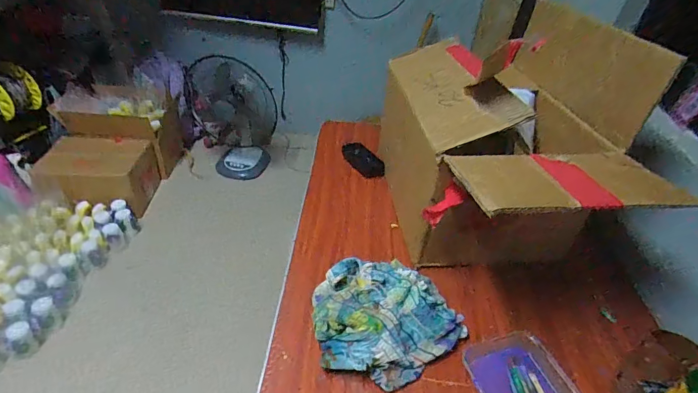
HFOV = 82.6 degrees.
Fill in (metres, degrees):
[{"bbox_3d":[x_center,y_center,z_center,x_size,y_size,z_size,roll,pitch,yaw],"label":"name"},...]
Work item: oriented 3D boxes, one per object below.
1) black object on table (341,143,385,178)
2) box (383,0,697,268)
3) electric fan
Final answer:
[{"bbox_3d":[0.031,-0.077,0.856,0.057,0.020,0.123,-17,44,-25],"label":"black object on table"},{"bbox_3d":[0.232,-0.087,0.625,0.269,0.330,0.438,-1,39,-8],"label":"box"},{"bbox_3d":[-0.546,-0.362,1.879,0.388,0.437,0.332,-8,41,-16],"label":"electric fan"}]

